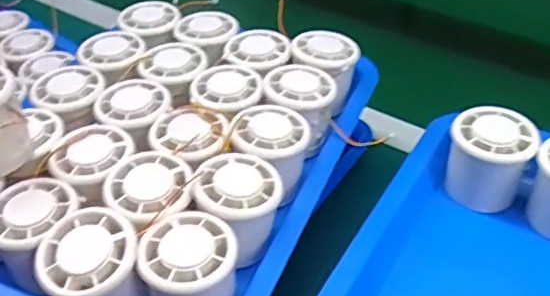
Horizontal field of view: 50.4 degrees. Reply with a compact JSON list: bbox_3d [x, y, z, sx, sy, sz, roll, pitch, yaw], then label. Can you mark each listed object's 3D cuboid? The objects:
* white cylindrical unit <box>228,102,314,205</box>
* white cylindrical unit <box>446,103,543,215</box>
[{"bbox_3d":[0.000,0.001,0.423,0.055,0.042,0.055,0,41,0],"label":"white cylindrical unit"},{"bbox_3d":[0.152,0.009,0.418,0.053,0.053,0.055,0,41,0],"label":"white cylindrical unit"}]

